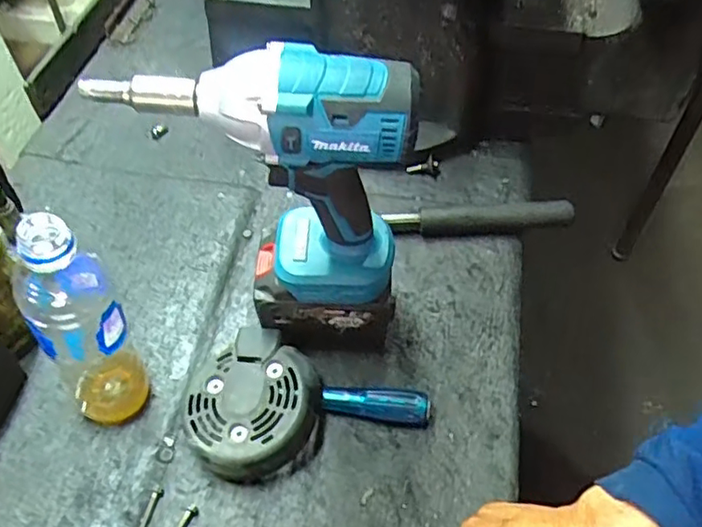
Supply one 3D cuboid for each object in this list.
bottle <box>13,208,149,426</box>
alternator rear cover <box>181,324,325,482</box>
[{"bbox_3d":[-0.196,0.048,0.446,0.061,0.214,0.061,0,53,-1],"label":"bottle"},{"bbox_3d":[-0.082,0.118,0.509,0.109,0.042,0.120,12,54,8],"label":"alternator rear cover"}]

